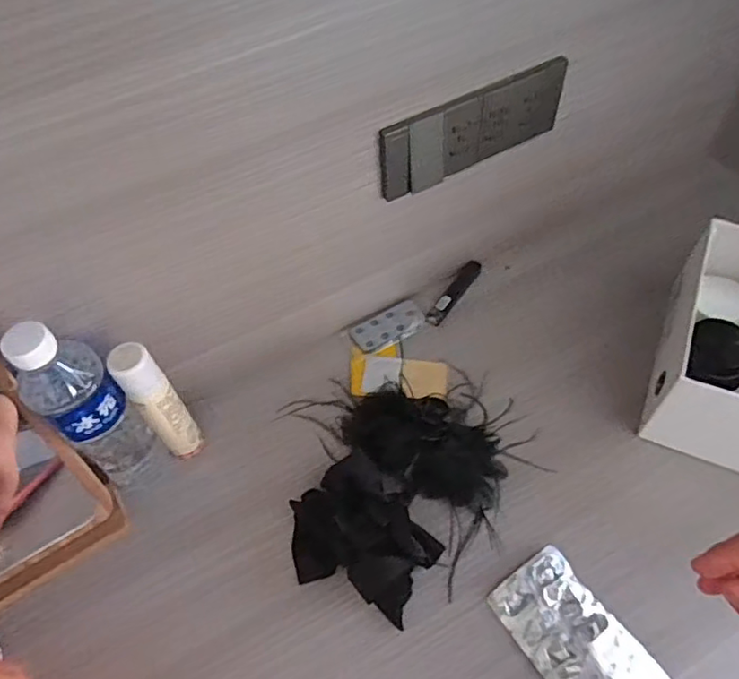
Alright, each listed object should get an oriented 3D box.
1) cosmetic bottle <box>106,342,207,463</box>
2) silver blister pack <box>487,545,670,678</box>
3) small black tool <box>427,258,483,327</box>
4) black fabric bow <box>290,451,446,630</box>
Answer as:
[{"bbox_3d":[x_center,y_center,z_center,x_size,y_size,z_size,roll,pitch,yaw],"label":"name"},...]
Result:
[{"bbox_3d":[-0.183,0.059,0.528,0.032,0.157,0.032,-35,60,-19],"label":"cosmetic bottle"},{"bbox_3d":[0.168,0.244,0.484,0.077,0.008,0.135,-31,59,-17],"label":"silver blister pack"},{"bbox_3d":[0.097,-0.056,0.678,0.021,0.009,0.096,28,61,21],"label":"small black tool"},{"bbox_3d":[-0.008,0.176,0.520,0.118,0.042,0.139,-26,57,-14],"label":"black fabric bow"}]

